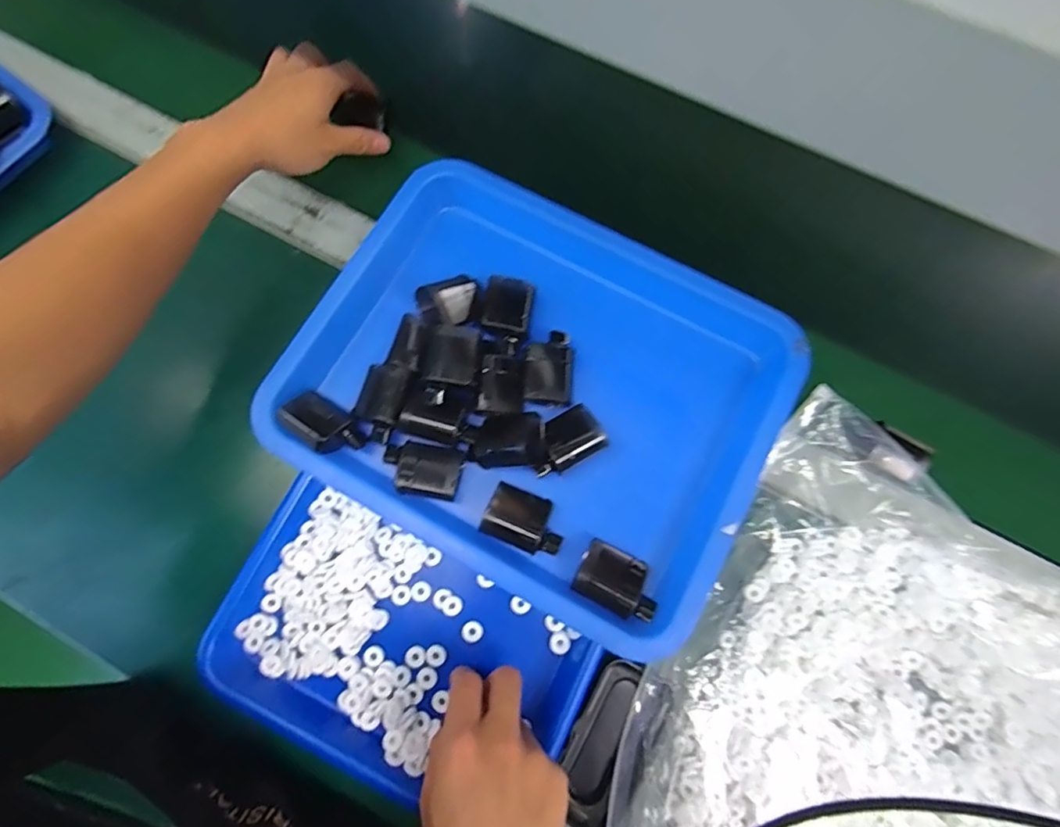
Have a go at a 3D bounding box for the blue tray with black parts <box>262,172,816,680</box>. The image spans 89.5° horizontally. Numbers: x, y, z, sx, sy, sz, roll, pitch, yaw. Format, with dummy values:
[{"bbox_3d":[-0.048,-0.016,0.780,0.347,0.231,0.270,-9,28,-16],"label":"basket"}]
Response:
[{"bbox_3d":[0.007,-0.023,0.401,0.329,0.057,0.274,29,77,8],"label":"blue tray with black parts"}]

